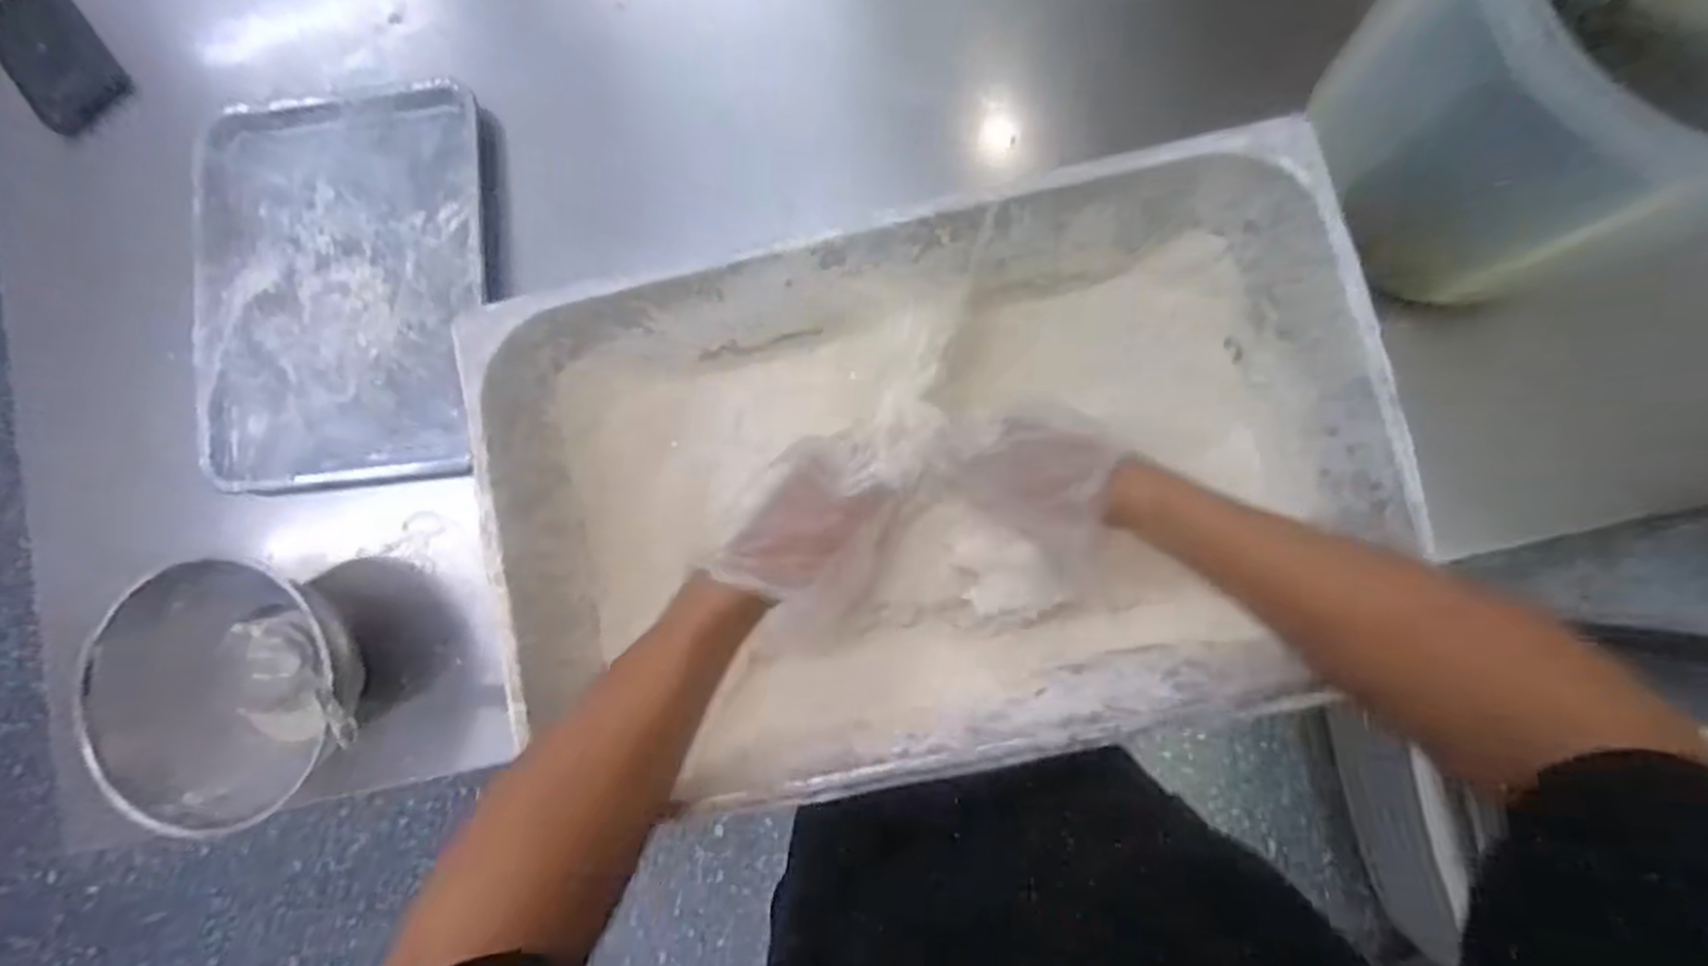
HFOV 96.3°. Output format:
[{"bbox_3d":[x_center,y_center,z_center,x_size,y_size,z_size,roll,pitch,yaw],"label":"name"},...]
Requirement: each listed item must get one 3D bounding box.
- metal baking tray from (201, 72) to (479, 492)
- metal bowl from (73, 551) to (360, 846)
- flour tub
[{"bbox_3d":[-0.411,-0.154,0.614,0.231,0.024,0.309,-5,85,5],"label":"metal baking tray"},{"bbox_3d":[-0.449,0.148,0.554,0.161,0.072,0.164,0,85,5],"label":"metal bowl"},{"bbox_3d":[0.047,0.003,0.505,0.511,0.167,0.314,-14,84,4],"label":"flour tub"}]

